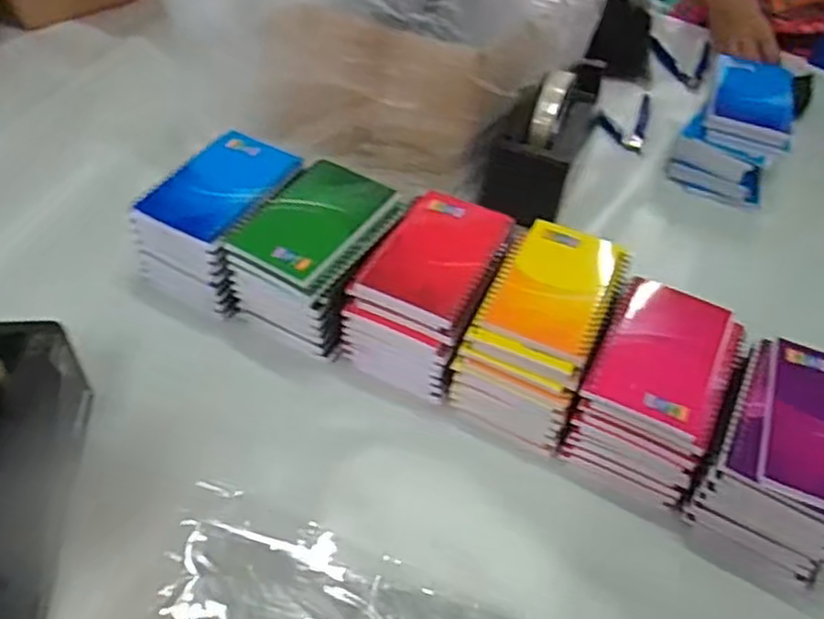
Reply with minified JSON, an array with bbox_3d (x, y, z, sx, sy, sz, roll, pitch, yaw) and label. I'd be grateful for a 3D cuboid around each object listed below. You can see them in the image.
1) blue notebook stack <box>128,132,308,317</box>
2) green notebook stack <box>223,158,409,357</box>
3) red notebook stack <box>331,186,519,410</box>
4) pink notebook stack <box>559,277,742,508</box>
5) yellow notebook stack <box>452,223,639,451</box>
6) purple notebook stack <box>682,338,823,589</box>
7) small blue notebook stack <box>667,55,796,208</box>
[{"bbox_3d":[-0.162,-0.076,0.632,0.097,0.080,0.138,27,53,16],"label":"blue notebook stack"},{"bbox_3d":[-0.075,-0.048,0.610,0.100,0.086,0.145,22,51,12],"label":"green notebook stack"},{"bbox_3d":[0.016,-0.017,0.598,0.091,0.087,0.146,24,52,14],"label":"red notebook stack"},{"bbox_3d":[0.182,0.058,0.551,0.094,0.084,0.138,25,52,14],"label":"pink notebook stack"},{"bbox_3d":[0.100,0.018,0.580,0.089,0.086,0.154,22,51,12],"label":"yellow notebook stack"},{"bbox_3d":[0.264,0.101,0.512,0.105,0.094,0.139,24,52,14],"label":"purple notebook stack"},{"bbox_3d":[0.343,-0.197,0.781,0.101,0.081,0.153,20,51,10],"label":"small blue notebook stack"}]

